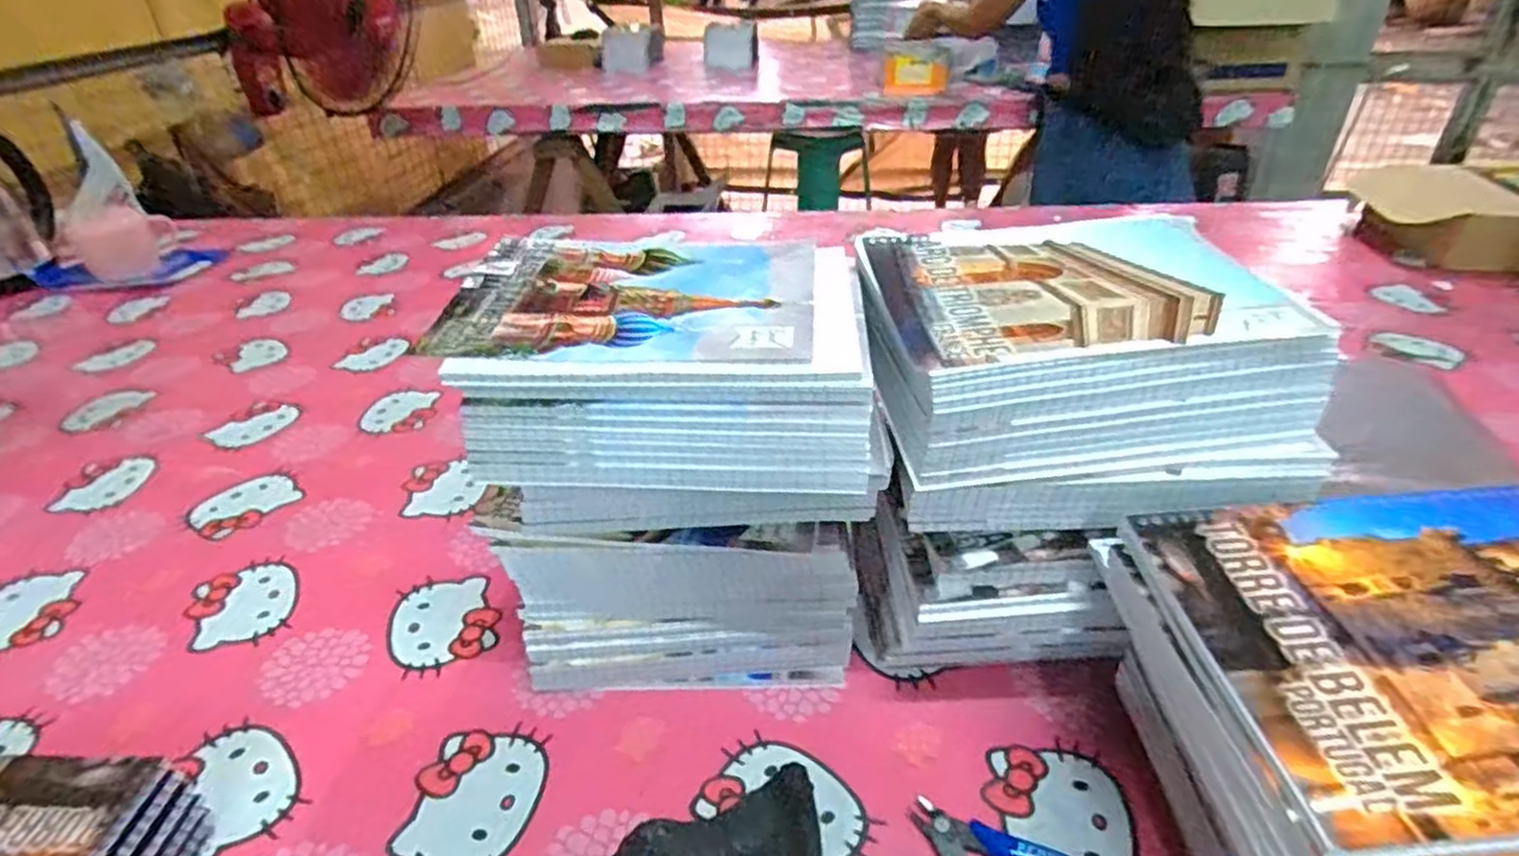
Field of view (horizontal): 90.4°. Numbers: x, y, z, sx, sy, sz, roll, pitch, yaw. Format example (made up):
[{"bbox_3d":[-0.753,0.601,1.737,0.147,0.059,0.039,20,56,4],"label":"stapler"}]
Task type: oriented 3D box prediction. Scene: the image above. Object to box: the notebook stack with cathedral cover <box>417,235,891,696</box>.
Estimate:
[{"bbox_3d":[-0.050,0.028,0.471,0.220,0.235,0.157,0,34,4],"label":"notebook stack with cathedral cover"}]

